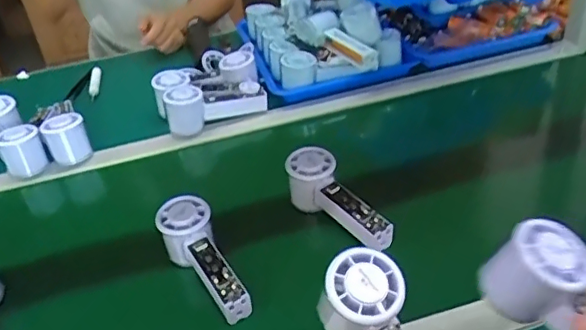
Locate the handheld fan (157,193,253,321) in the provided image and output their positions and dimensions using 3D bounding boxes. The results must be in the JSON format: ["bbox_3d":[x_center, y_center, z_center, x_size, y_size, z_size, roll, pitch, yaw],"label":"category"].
[{"bbox_3d":[-0.094,0.095,0.576,0.058,0.049,0.153,-20,38,-16],"label":"handheld fan"}]

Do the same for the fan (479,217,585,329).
[{"bbox_3d":[0.204,0.110,0.395,0.059,0.058,0.148,-31,70,-28],"label":"fan"}]

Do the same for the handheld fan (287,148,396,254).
[{"bbox_3d":[0.050,0.038,0.624,0.055,0.057,0.151,-23,39,-20],"label":"handheld fan"}]

